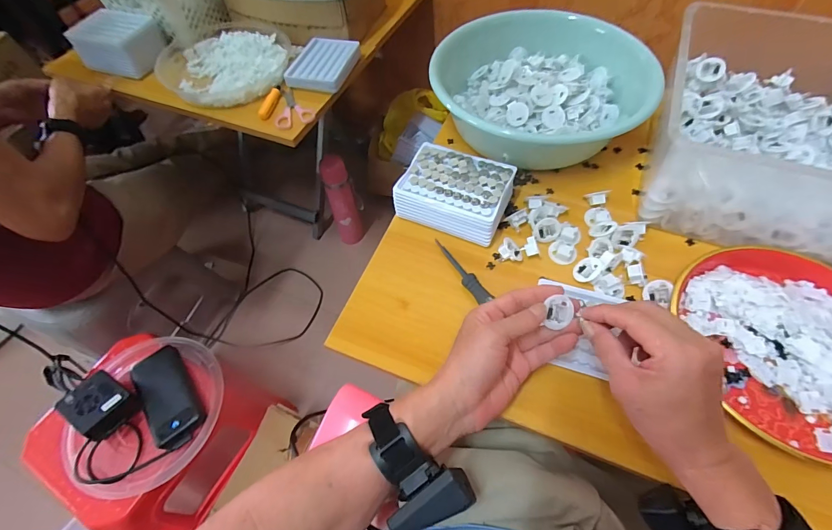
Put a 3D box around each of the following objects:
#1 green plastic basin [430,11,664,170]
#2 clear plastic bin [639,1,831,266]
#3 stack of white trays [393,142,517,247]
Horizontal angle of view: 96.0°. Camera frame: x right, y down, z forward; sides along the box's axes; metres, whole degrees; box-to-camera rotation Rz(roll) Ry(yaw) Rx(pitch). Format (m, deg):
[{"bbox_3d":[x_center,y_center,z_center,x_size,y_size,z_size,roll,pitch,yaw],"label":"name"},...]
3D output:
[{"bbox_3d":[0.186,-0.267,0.570,0.282,0.114,0.282,14,60,11],"label":"green plastic basin"},{"bbox_3d":[0.439,-0.153,0.450,0.290,0.132,0.267,18,61,13],"label":"clear plastic bin"},{"bbox_3d":[0.050,-0.090,0.489,0.136,0.055,0.109,16,60,13],"label":"stack of white trays"}]

